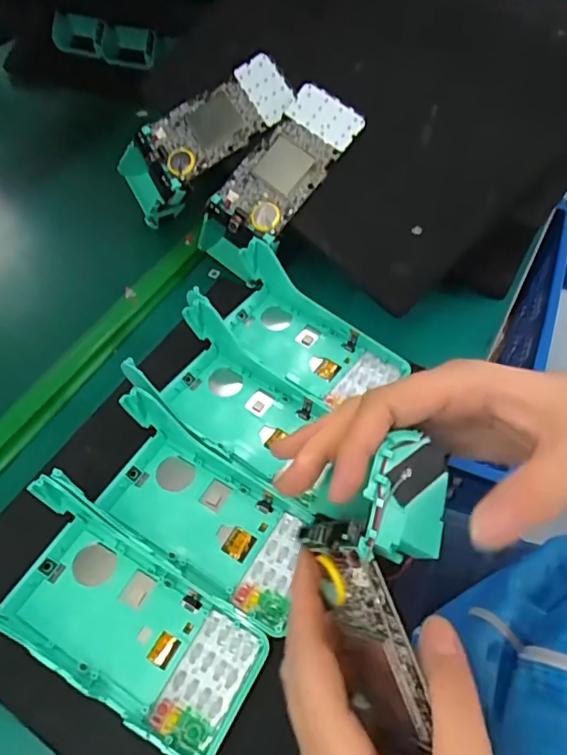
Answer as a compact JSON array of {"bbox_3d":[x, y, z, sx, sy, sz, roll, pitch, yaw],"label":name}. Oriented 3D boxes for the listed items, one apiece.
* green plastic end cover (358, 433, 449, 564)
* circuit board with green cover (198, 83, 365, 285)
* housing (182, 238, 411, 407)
[{"bbox_3d":[0.052,0.055,0.227,0.036,0.018,0.056,25,62,-12],"label":"green plastic end cover"},{"bbox_3d":[-0.005,-0.166,0.447,0.169,0.049,0.070,-48,62,11],"label":"circuit board with green cover"},{"bbox_3d":[0.015,-0.035,0.409,0.165,0.049,0.087,26,59,18],"label":"housing"}]

